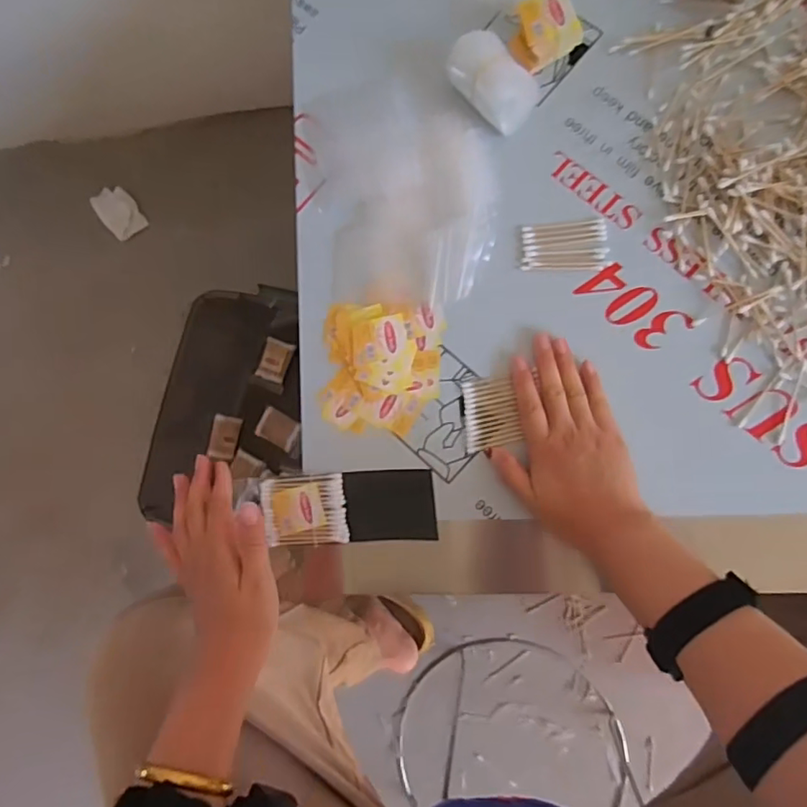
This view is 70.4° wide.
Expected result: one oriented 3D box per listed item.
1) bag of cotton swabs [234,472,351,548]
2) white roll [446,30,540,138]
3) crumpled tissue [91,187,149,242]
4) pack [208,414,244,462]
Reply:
[{"bbox_3d":[-0.100,0.097,0.517,0.096,0.013,0.061,-5,84,8],"label":"bag of cotton swabs"},{"bbox_3d":[0.079,-0.291,0.513,0.089,0.035,0.058,44,92,12],"label":"white roll"},{"bbox_3d":[-0.549,-0.369,1.102,0.072,0.014,0.105,-42,79,2],"label":"crumpled tissue"},{"bbox_3d":[-0.306,0.060,0.980,0.047,0.009,0.076,17,75,-34],"label":"pack"}]

